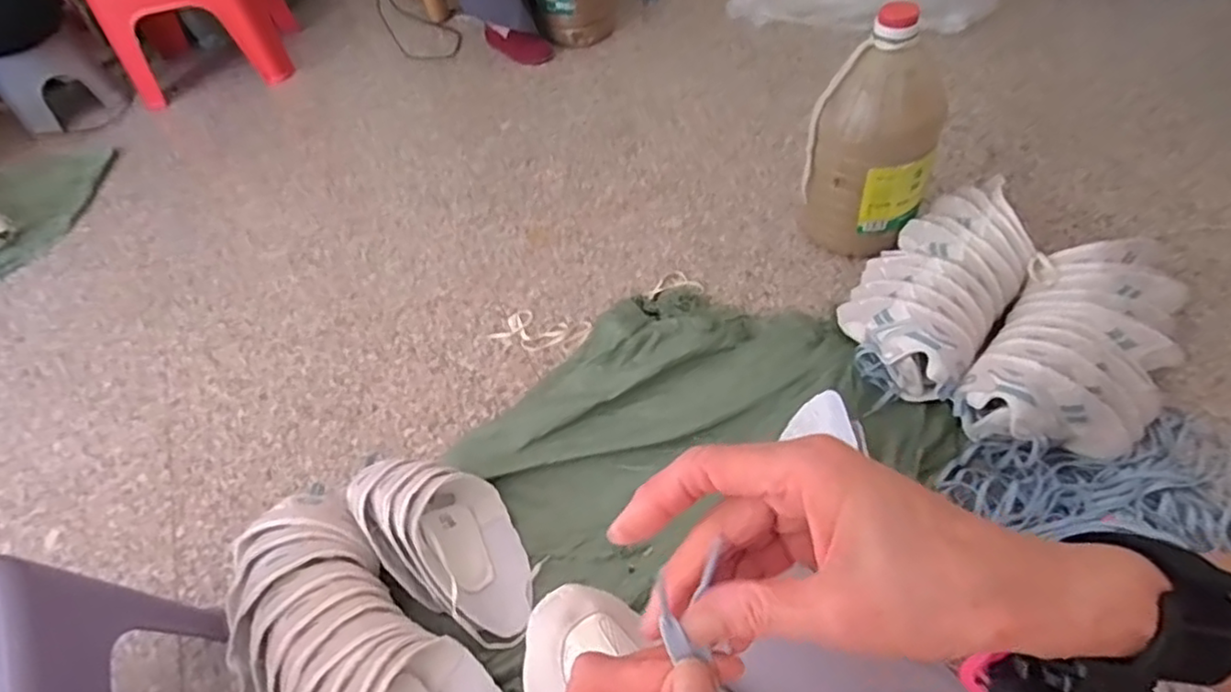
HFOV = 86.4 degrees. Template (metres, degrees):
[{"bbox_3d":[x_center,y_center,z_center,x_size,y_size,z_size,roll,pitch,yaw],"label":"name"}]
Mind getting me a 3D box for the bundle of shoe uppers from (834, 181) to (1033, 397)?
[{"bbox_3d":[0.525,-0.110,1.064,0.211,0.124,0.397,31,61,27],"label":"bundle of shoe uppers"}]

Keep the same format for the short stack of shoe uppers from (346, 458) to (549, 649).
[{"bbox_3d":[-0.220,0.269,0.899,0.168,0.144,0.285,-37,57,-21],"label":"short stack of shoe uppers"}]

